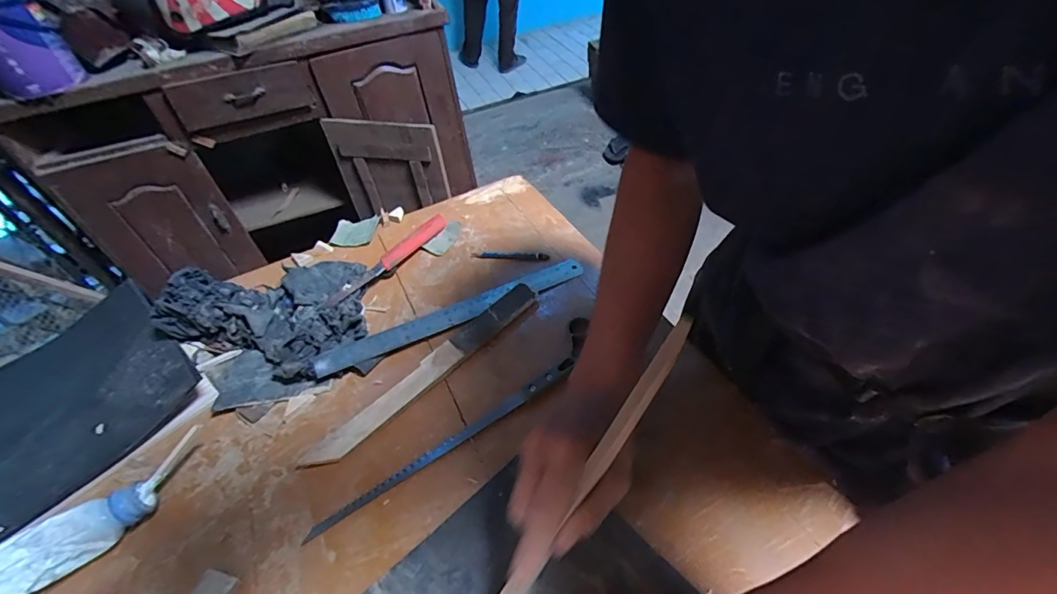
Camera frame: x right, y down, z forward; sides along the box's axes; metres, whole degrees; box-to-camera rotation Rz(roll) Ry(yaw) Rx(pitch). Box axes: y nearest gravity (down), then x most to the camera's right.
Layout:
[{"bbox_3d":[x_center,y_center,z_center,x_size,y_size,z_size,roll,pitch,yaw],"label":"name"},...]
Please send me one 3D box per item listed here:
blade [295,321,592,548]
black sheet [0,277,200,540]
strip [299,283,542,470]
[{"bbox_3d":[-0.052,0.121,0.443,0.324,0.016,0.044,-34,51,-25],"label":"blade"},{"bbox_3d":[-0.503,0.103,0.502,0.276,0.033,0.227,32,57,33],"label":"black sheet"},{"bbox_3d":[-0.102,0.075,0.494,0.031,0.018,0.285,32,56,33],"label":"strip"}]

